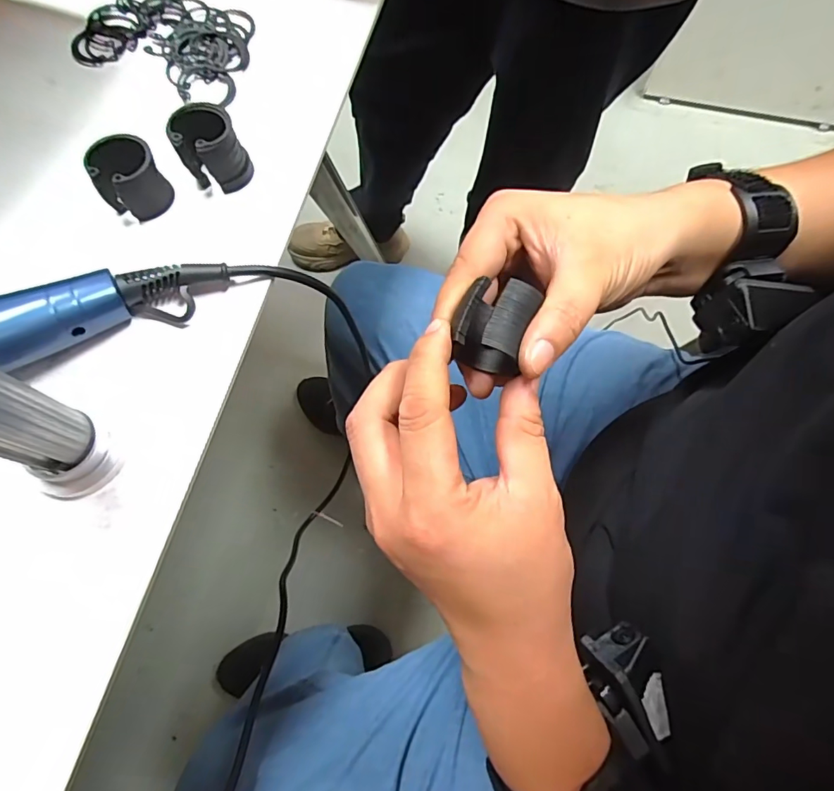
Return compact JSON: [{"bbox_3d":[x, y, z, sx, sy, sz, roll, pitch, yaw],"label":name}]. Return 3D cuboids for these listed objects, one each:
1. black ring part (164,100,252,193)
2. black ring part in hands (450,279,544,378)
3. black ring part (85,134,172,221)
[{"bbox_3d":[-0.125,-0.151,0.296,0.036,0.043,0.036,1,71,-2],"label":"black ring part"},{"bbox_3d":[0.032,-0.028,0.221,0.031,0.038,0.035,16,71,3],"label":"black ring part in hands"},{"bbox_3d":[-0.169,-0.128,0.288,0.036,0.038,0.034,1,71,-2],"label":"black ring part"}]

